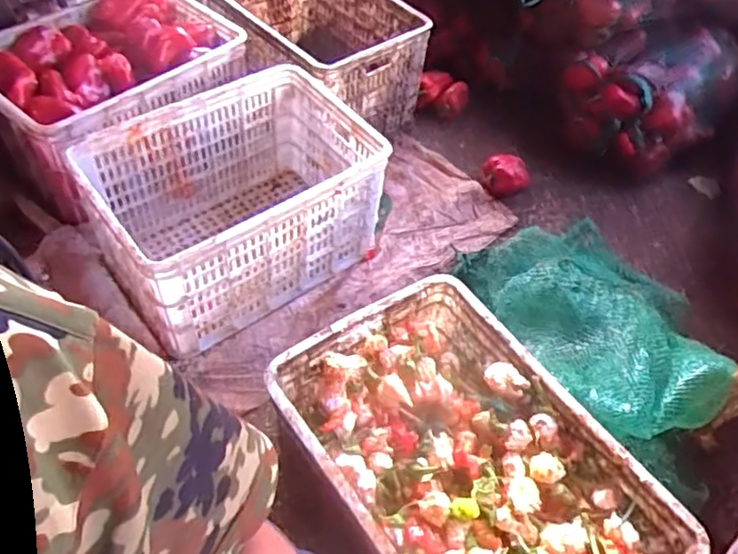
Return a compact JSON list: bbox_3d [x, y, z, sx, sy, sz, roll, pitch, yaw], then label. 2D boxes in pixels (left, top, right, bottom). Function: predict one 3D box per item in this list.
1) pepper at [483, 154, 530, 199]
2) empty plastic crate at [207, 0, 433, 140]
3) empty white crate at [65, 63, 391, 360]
[{"bbox_3d":[0.338,-0.247,1.488,0.117,0.089,0.099,17,52,7],"label":"pepper"},{"bbox_3d":[-0.171,-0.602,1.570,0.380,0.285,0.586,-32,61,-27],"label":"empty plastic crate"},{"bbox_3d":[-0.253,-0.155,1.197,0.517,0.276,0.359,-29,60,-26],"label":"empty white crate"}]

